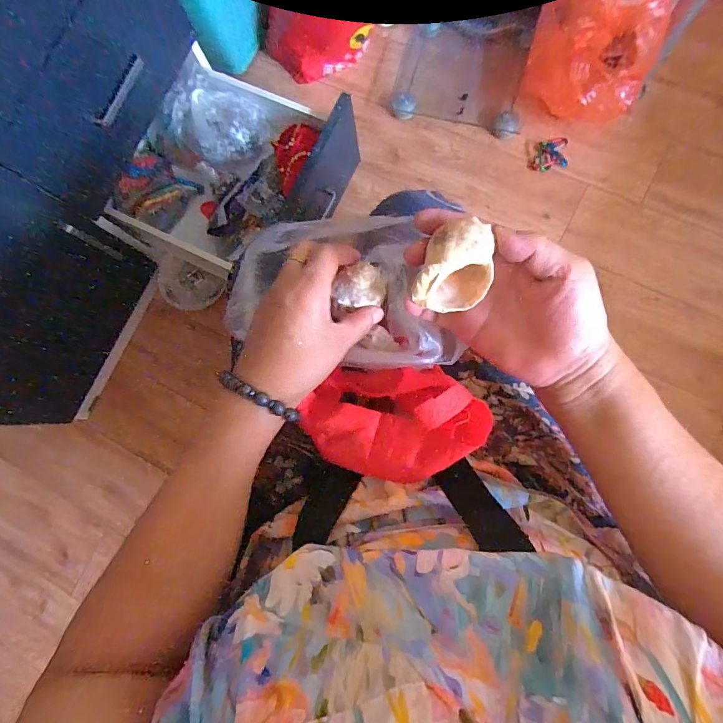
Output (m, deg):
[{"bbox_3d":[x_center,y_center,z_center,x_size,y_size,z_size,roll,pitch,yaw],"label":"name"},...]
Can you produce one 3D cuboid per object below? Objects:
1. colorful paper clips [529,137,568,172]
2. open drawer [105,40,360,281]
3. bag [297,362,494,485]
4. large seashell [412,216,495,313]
[{"bbox_3d":[0.405,-0.446,0.841,0.085,0.013,0.063,-13,81,5],"label":"colorful paper clips"},{"bbox_3d":[-0.229,-0.345,0.746,0.331,0.162,0.354,24,86,9],"label":"open drawer"},{"bbox_3d":[0.022,0.046,0.292,0.138,0.057,0.083,1,83,7],"label":"bag"},{"bbox_3d":[0.062,-0.058,0.254,0.043,0.043,0.055,19,85,9],"label":"large seashell"}]

